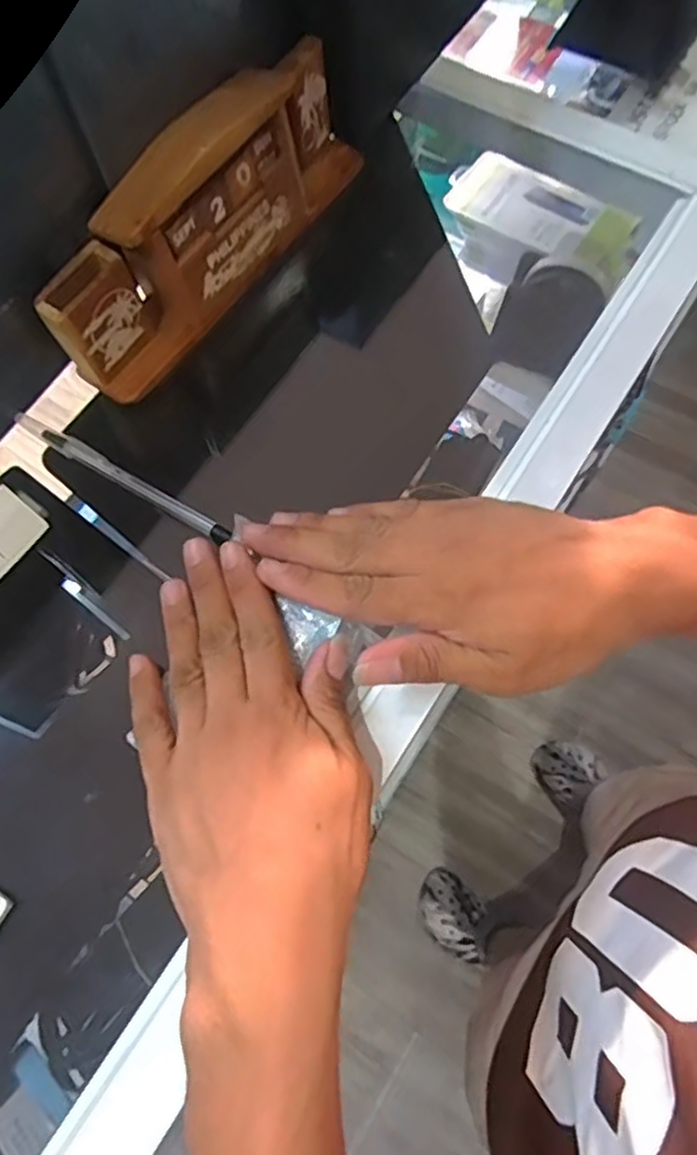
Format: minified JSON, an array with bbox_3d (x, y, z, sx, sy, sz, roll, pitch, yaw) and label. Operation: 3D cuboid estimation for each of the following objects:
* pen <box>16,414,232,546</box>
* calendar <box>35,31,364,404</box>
[{"bbox_3d":[-0.126,-0.056,0.381,0.146,0.008,0.012,30,74,13],"label":"pen"},{"bbox_3d":[-0.076,-0.212,0.398,0.048,0.081,0.244,34,75,14],"label":"calendar"}]

